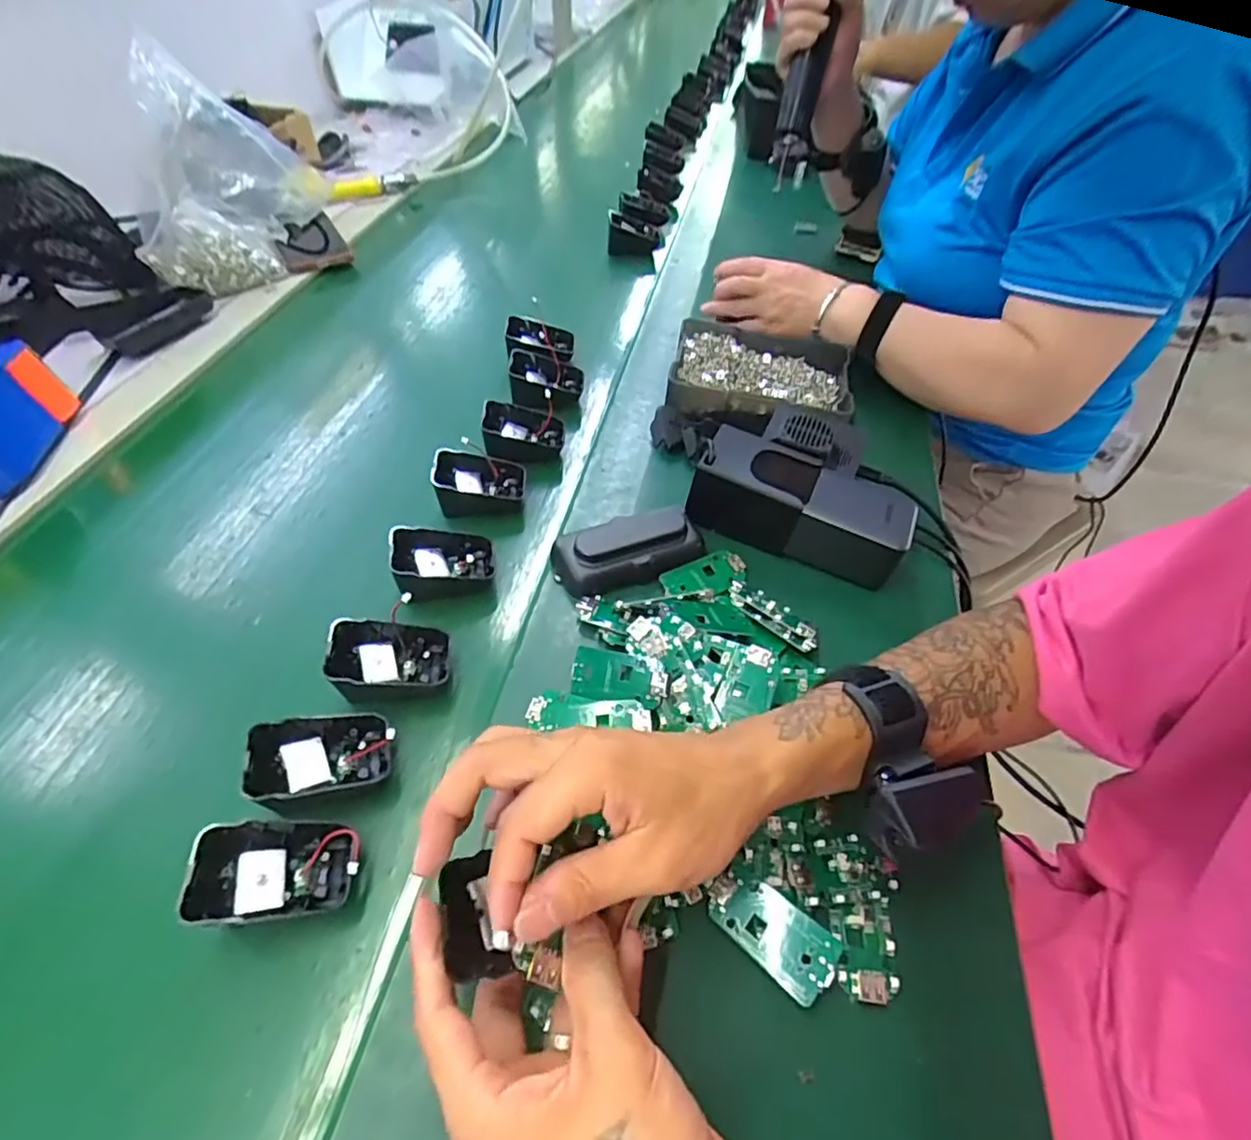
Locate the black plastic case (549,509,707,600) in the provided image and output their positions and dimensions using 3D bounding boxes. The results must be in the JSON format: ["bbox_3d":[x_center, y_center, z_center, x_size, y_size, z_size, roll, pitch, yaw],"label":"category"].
[{"bbox_3d":[0.002,-0.015,0.451,0.104,0.032,0.050,-23,54,-20],"label":"black plastic case"}]

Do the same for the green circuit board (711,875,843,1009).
[{"bbox_3d":[0.071,0.172,0.302,0.063,0.004,0.031,33,73,31],"label":"green circuit board"}]

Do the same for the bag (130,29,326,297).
[{"bbox_3d":[-0.433,-0.409,0.658,0.180,0.202,0.073,-26,55,-21],"label":"bag"}]

